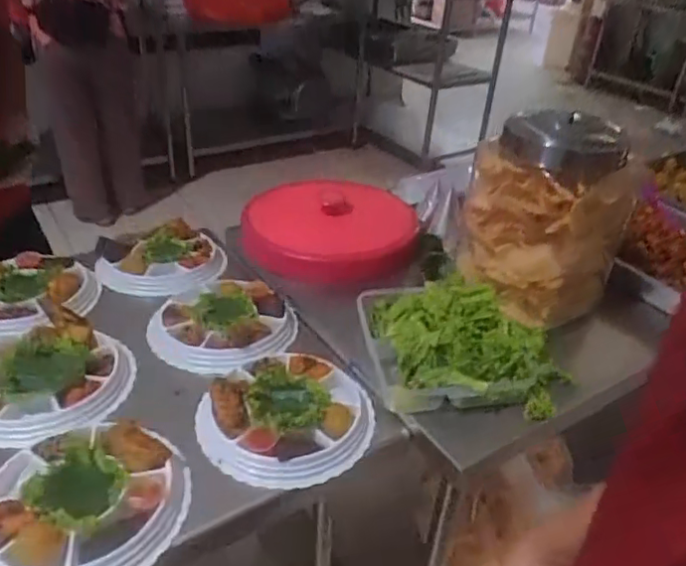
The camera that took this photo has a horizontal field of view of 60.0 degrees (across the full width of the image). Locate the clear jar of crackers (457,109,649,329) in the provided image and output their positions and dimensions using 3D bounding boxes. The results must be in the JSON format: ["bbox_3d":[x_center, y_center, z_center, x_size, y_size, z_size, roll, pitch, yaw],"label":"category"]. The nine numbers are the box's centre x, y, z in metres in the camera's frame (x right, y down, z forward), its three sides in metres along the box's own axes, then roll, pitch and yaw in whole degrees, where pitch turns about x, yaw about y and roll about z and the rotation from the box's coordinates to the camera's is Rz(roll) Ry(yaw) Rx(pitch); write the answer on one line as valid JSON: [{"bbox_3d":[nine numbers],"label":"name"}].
[{"bbox_3d":[0.317,-0.109,0.951,0.193,0.289,0.191,3,34,-2],"label":"clear jar of crackers"}]

